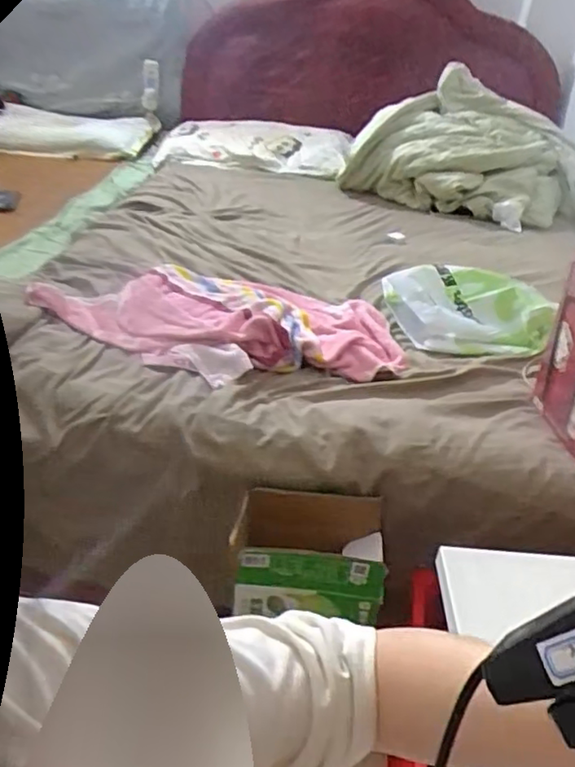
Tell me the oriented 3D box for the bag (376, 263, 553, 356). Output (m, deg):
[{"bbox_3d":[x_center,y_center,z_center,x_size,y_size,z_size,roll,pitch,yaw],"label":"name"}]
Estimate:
[{"bbox_3d":[0.348,-0.148,1.175,0.278,0.073,0.215,0,34,-9],"label":"bag"}]

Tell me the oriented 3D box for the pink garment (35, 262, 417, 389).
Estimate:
[{"bbox_3d":[-0.081,-0.126,1.107,0.592,0.054,0.383,20,36,20],"label":"pink garment"}]

